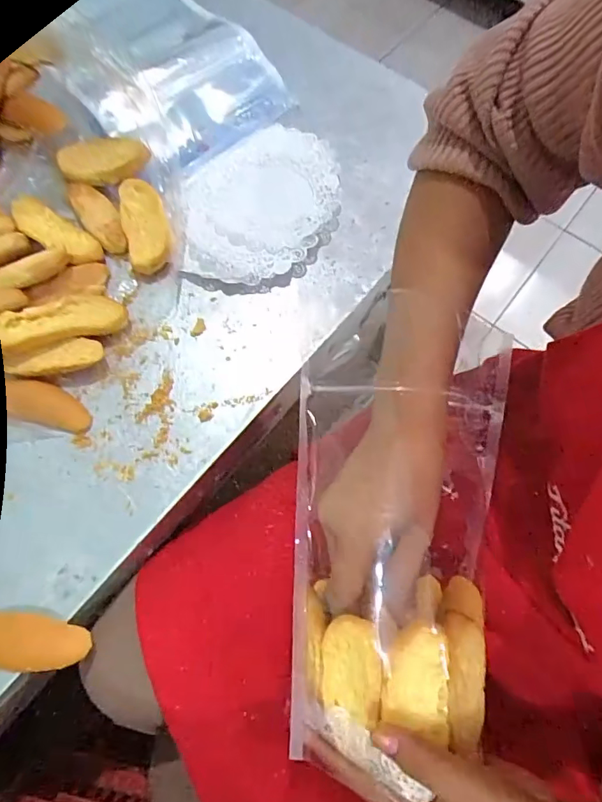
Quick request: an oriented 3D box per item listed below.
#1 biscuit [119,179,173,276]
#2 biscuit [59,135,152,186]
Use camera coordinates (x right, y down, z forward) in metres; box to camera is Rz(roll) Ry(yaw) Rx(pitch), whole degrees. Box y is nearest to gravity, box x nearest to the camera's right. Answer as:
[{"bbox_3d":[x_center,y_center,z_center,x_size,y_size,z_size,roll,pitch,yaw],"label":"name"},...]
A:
[{"bbox_3d":[-0.147,-0.167,0.454,0.041,0.022,0.091,-14,70,-8],"label":"biscuit"},{"bbox_3d":[-0.197,-0.240,0.478,0.100,0.021,0.044,6,68,16],"label":"biscuit"}]

